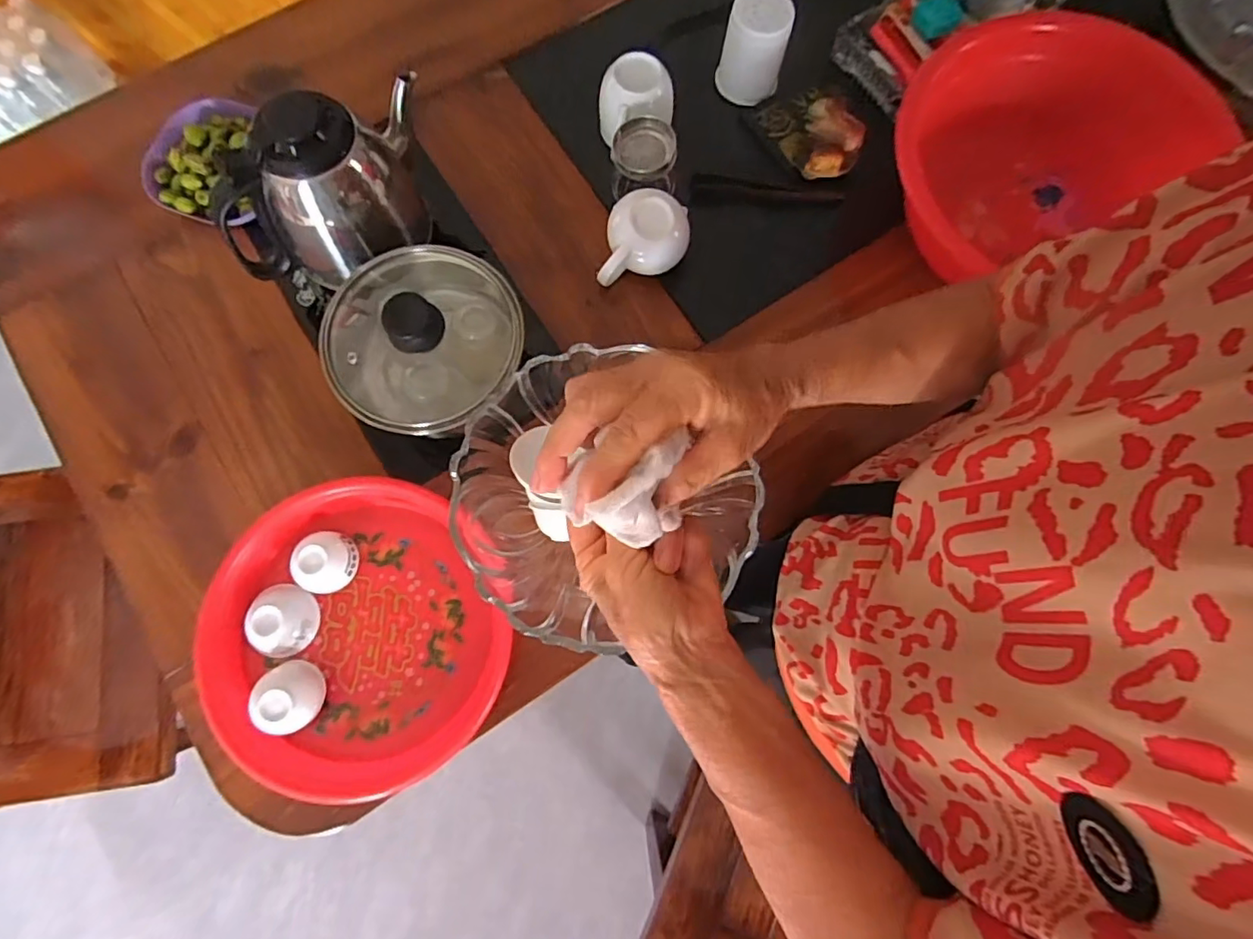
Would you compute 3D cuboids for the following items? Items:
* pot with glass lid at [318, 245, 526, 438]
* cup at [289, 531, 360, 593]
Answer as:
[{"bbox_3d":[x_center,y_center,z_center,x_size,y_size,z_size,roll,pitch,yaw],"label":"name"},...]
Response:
[{"bbox_3d":[-0.168,-0.105,0.495,0.159,0.118,0.165,0,78,-1],"label":"pot with glass lid"},{"bbox_3d":[-0.264,0.080,0.498,0.048,0.027,0.049,0,78,-1],"label":"cup"}]

